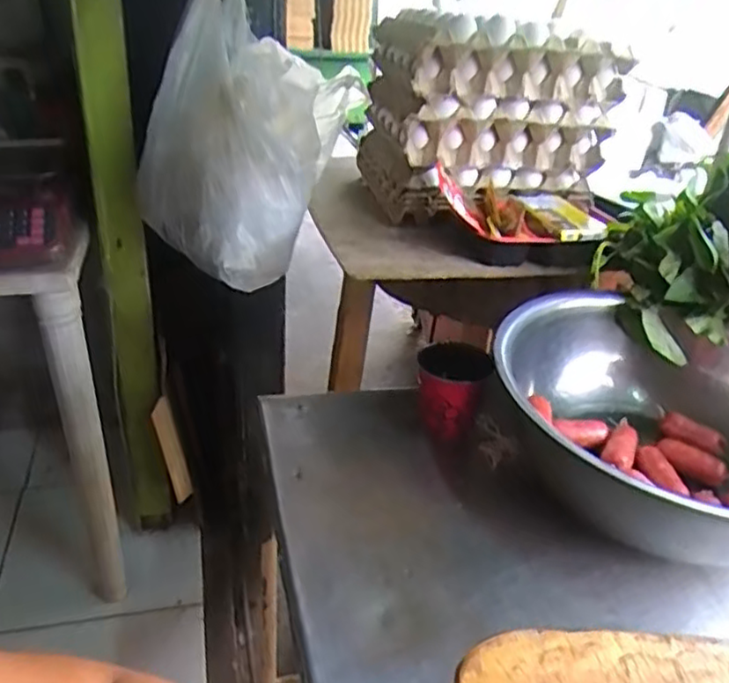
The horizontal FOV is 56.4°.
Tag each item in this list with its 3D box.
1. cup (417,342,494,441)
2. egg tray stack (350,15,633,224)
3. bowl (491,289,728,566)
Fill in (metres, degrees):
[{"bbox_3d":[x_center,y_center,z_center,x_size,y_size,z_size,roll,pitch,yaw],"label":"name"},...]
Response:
[{"bbox_3d":[0.096,0.054,0.744,0.074,0.079,0.068,2,31,-1],"label":"cup"},{"bbox_3d":[0.167,-0.333,0.993,0.298,0.242,0.230,-6,32,-15],"label":"egg tray stack"},{"bbox_3d":[0.292,0.078,0.705,0.311,0.129,0.297,11,31,13],"label":"bowl"}]

